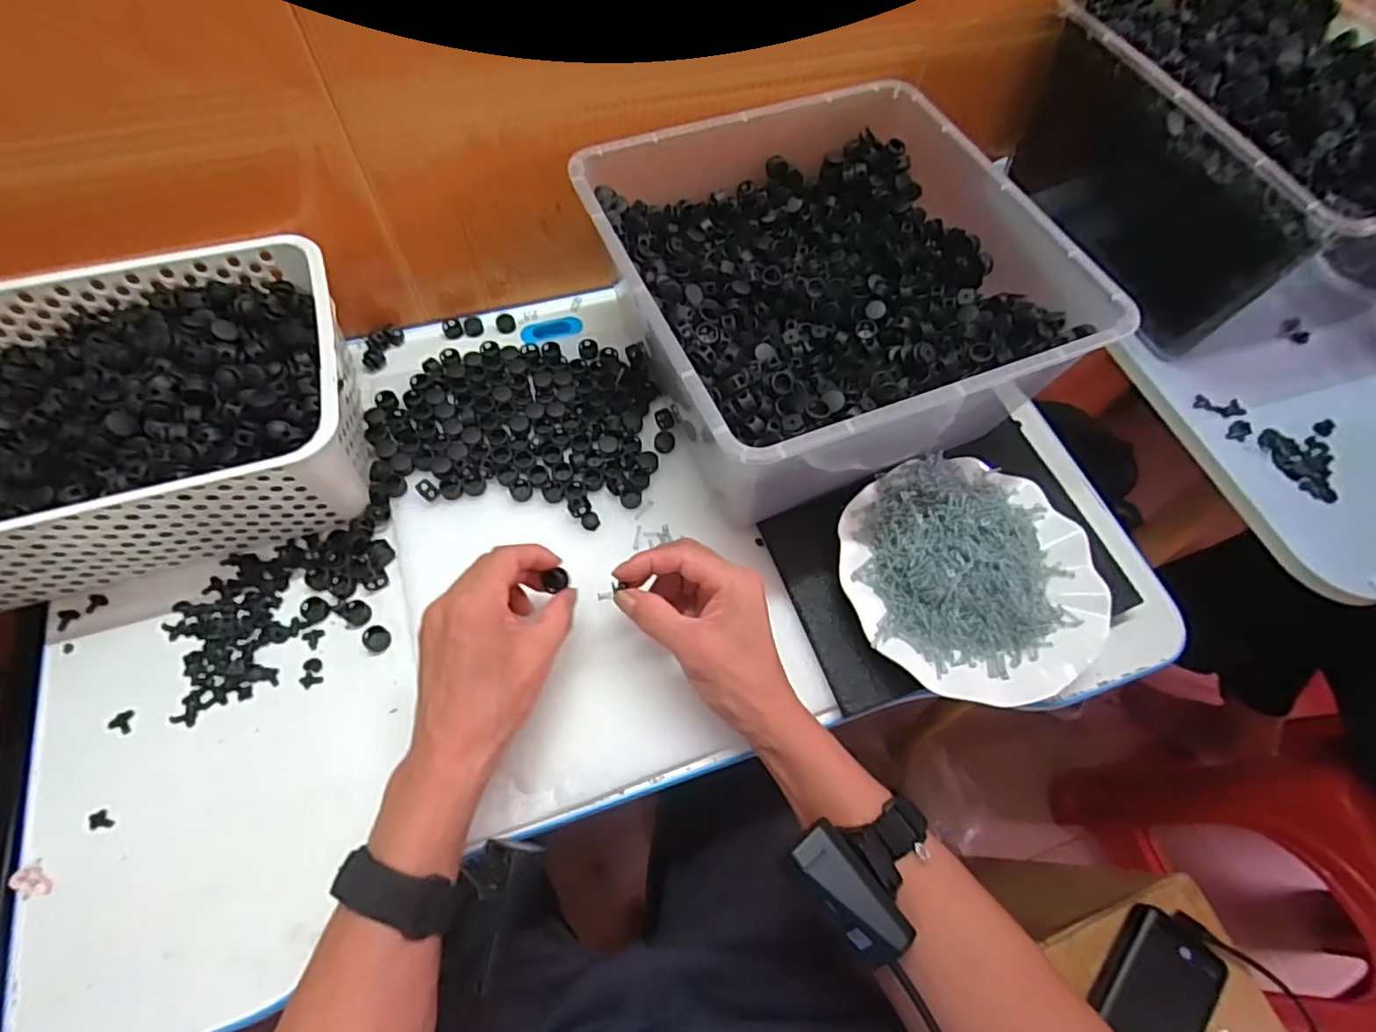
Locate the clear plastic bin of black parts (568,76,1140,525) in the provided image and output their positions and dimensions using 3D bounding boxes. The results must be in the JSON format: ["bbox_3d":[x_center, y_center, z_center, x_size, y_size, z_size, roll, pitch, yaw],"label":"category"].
[{"bbox_3d":[0.100,-0.163,0.497,0.294,0.144,0.297,-20,66,-13],"label":"clear plastic bin of black parts"}]

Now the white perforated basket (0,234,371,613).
[{"bbox_3d":[-0.394,-0.066,0.453,0.304,0.111,0.204,-16,65,-11],"label":"white perforated basket"}]

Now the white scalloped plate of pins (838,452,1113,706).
[{"bbox_3d":[0.202,0.043,0.464,0.179,0.037,0.178,1,63,-2],"label":"white scalloped plate of pins"}]

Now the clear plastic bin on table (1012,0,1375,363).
[{"bbox_3d":[0.475,-0.305,0.525,0.301,0.133,0.289,-19,65,-12],"label":"clear plastic bin on table"}]

